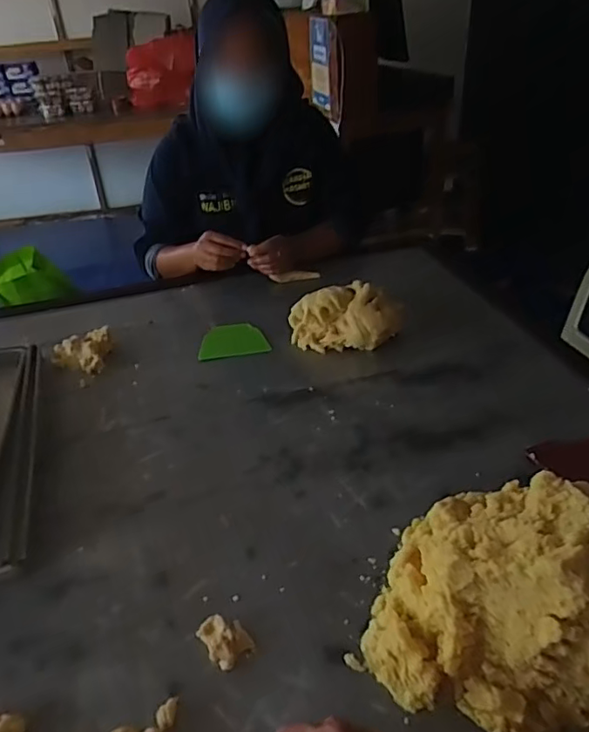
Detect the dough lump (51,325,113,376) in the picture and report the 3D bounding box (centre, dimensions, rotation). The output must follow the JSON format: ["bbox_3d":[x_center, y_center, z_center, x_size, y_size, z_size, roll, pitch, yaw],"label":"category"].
[{"bbox_3d":[-0.380,-0.032,1.021,0.095,0.030,0.093,1,36,8],"label":"dough lump"}]

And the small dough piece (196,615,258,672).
[{"bbox_3d":[-0.067,0.267,0.565,0.041,0.019,0.048,-27,42,-29],"label":"small dough piece"}]

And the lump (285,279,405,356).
[{"bbox_3d":[0.091,-0.087,1.022,0.196,0.087,0.107,-1,36,4],"label":"lump"}]

